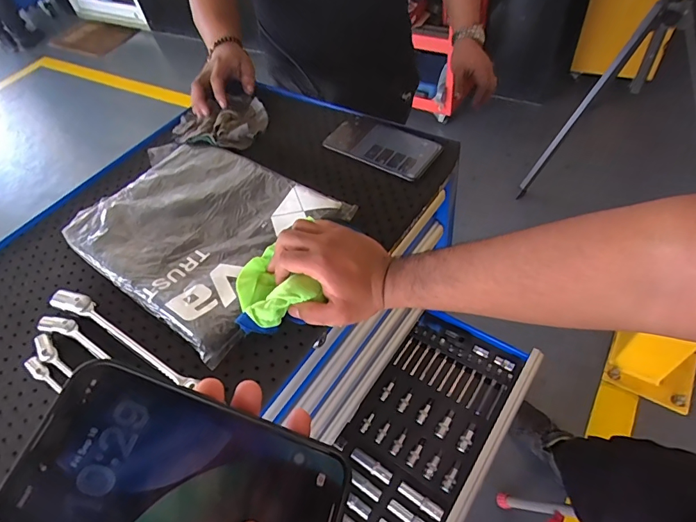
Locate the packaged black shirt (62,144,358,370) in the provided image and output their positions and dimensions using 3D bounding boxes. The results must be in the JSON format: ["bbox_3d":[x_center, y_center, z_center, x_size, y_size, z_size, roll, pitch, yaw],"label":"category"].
[{"bbox_3d":[-0.192,-0.048,0.554,0.326,0.038,0.240,29,59,26],"label":"packaged black shirt"}]

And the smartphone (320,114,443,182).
[{"bbox_3d":[0.050,-0.164,0.601,0.163,0.010,0.077,29,70,28],"label":"smartphone"}]

